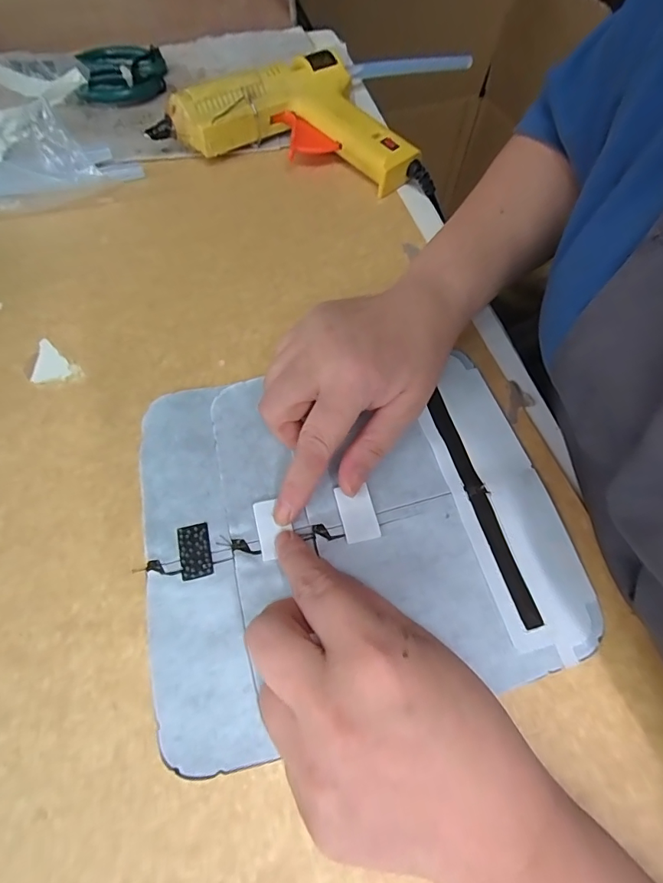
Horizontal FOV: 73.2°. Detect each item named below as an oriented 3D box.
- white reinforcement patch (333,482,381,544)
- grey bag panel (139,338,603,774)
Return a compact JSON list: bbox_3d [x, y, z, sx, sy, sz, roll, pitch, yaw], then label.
[{"bbox_3d":[0.014,0.038,0.240,0.018,0.004,0.031,-11,64,-7],"label":"white reinforcement patch"},{"bbox_3d":[0.010,0.040,0.244,0.216,0.007,0.189,-12,64,-7],"label":"grey bag panel"}]

